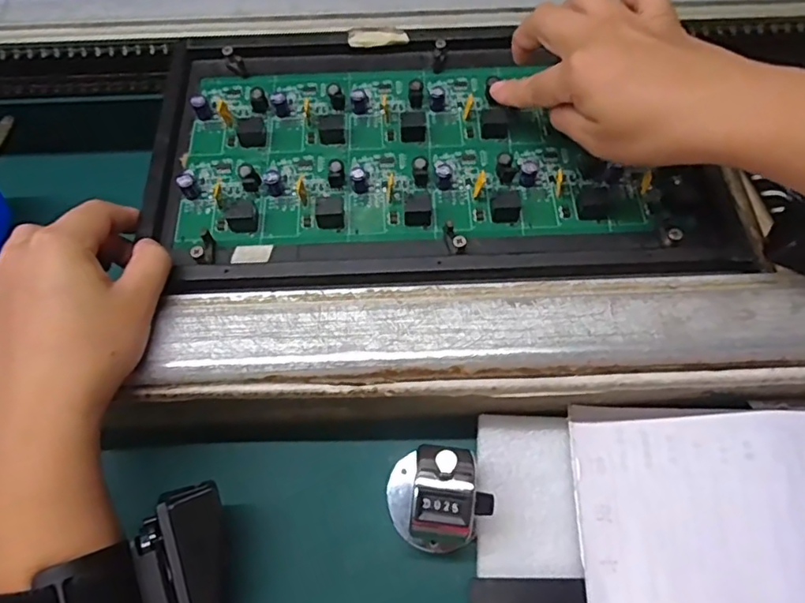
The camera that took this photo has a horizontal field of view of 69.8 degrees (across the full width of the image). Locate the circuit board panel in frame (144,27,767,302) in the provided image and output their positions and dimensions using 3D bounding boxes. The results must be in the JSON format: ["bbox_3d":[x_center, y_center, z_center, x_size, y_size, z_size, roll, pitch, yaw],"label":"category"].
[{"bbox_3d":[0.015,-0.097,0.351,0.324,0.021,0.192,-2,64,-2],"label":"circuit board panel in frame"}]

